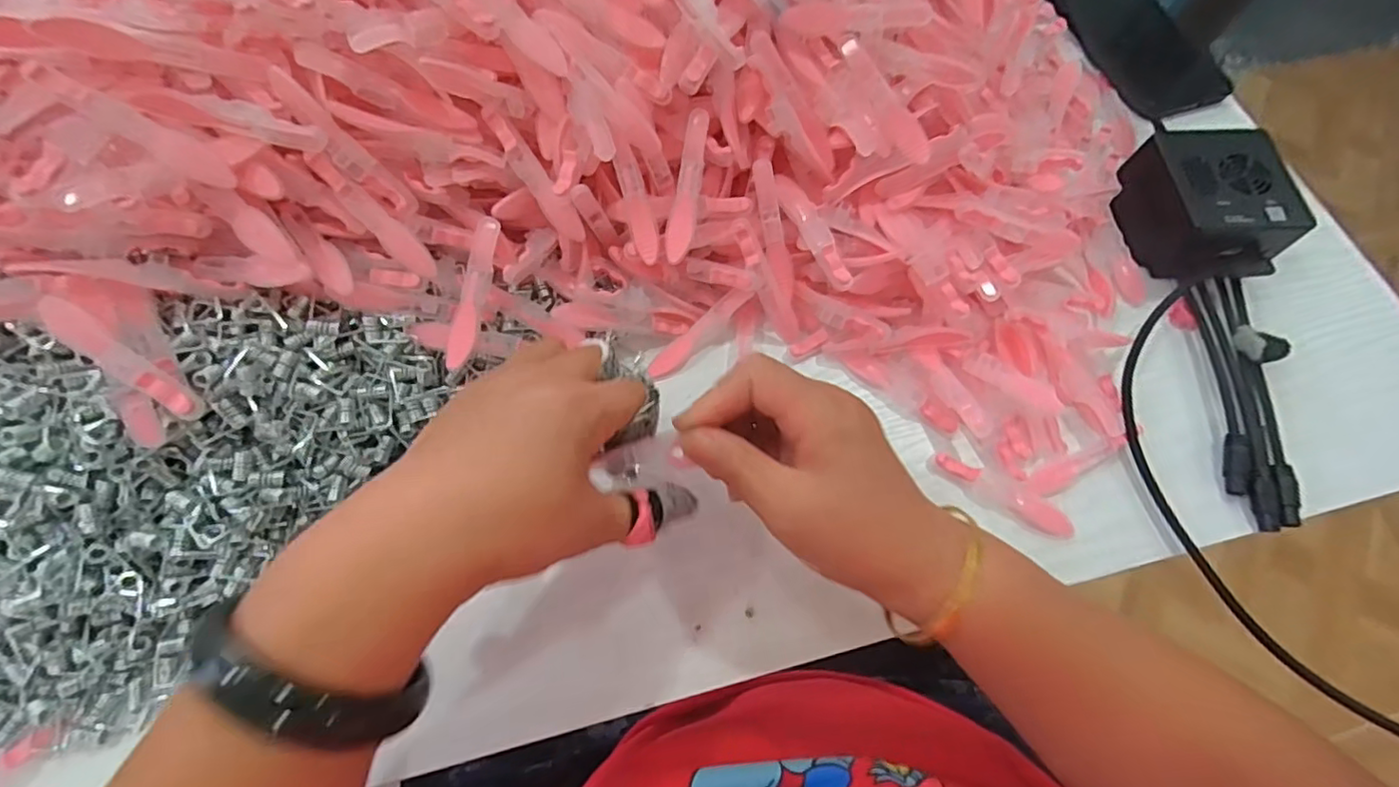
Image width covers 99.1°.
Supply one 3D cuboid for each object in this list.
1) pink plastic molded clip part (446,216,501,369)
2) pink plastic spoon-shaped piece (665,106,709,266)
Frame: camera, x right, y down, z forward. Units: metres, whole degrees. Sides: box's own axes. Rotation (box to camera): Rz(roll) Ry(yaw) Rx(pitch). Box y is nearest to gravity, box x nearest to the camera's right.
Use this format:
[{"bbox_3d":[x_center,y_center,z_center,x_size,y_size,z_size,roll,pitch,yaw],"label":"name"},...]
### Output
[{"bbox_3d":[-0.117,-0.052,0.309,0.012,0.008,0.078,14,89,4],"label":"pink plastic molded clip part"},{"bbox_3d":[-0.006,-0.109,0.316,0.013,0.005,0.078,10,97,3],"label":"pink plastic spoon-shaped piece"}]

